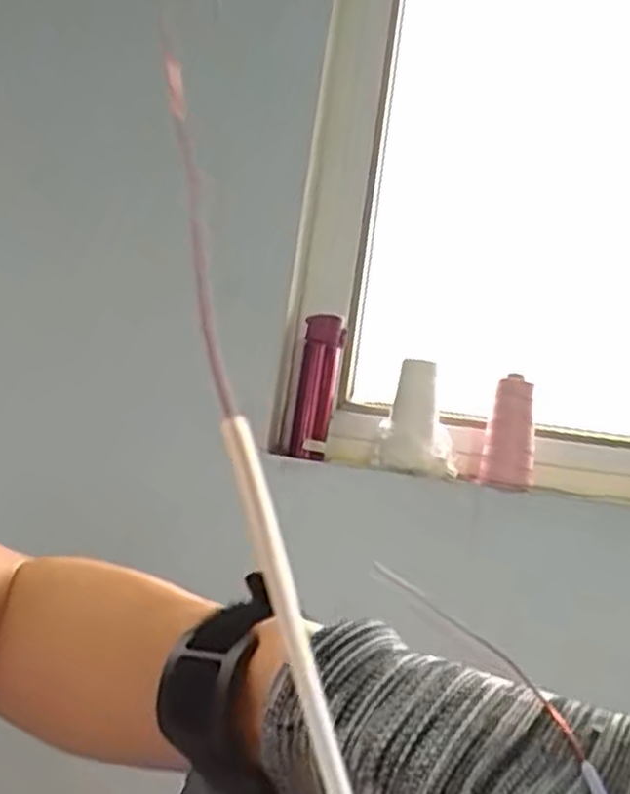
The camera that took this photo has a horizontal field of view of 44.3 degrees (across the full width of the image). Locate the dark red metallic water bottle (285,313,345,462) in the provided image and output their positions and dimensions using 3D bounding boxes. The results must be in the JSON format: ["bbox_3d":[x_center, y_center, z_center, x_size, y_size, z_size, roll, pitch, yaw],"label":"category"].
[{"bbox_3d":[0.002,-0.003,1.138,0.063,0.221,0.049,7,-4,0],"label":"dark red metallic water bottle"}]

